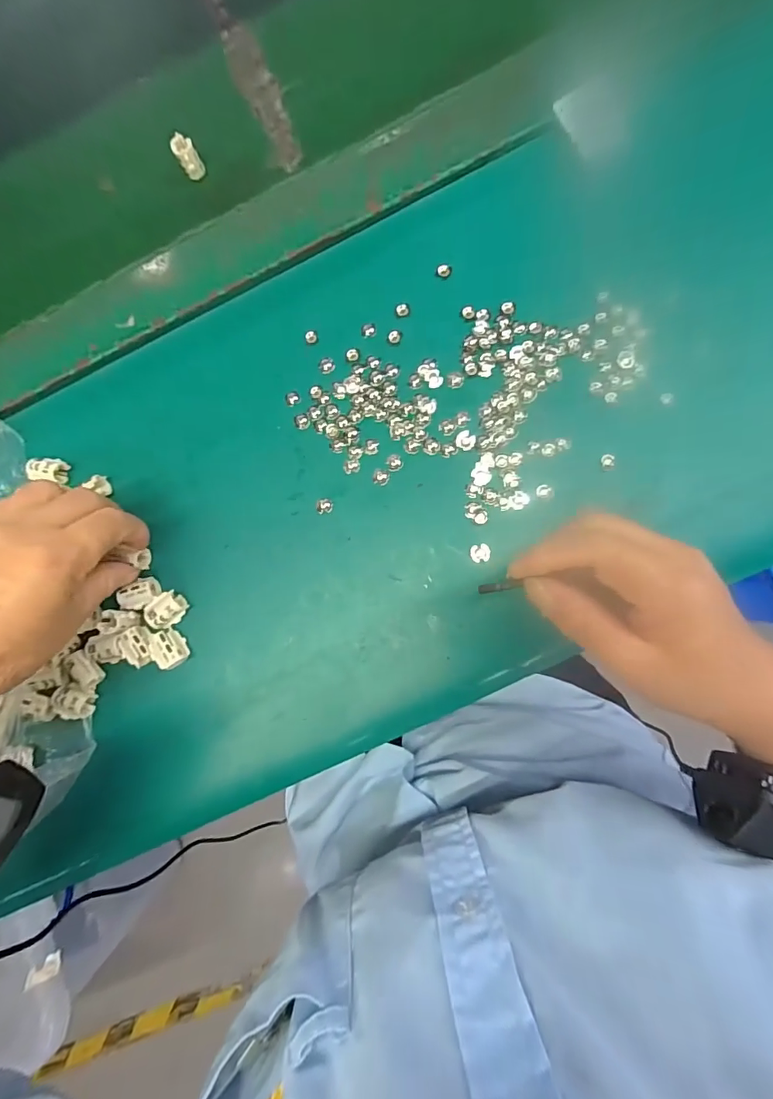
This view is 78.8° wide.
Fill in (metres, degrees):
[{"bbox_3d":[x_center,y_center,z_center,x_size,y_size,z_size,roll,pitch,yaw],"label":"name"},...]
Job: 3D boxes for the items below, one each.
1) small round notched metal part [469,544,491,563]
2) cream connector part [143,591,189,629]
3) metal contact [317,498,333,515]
[{"bbox_3d":[0.055,0.002,0.276,0.011,0.004,0.011,-1,84,6],"label":"small round notched metal part"},{"bbox_3d":[-0.136,0.038,0.292,0.021,0.016,0.018,-33,81,2],"label":"cream connector part"},{"bbox_3d":[-0.039,-0.027,0.294,0.011,0.004,0.010,-6,83,6],"label":"metal contact"}]

